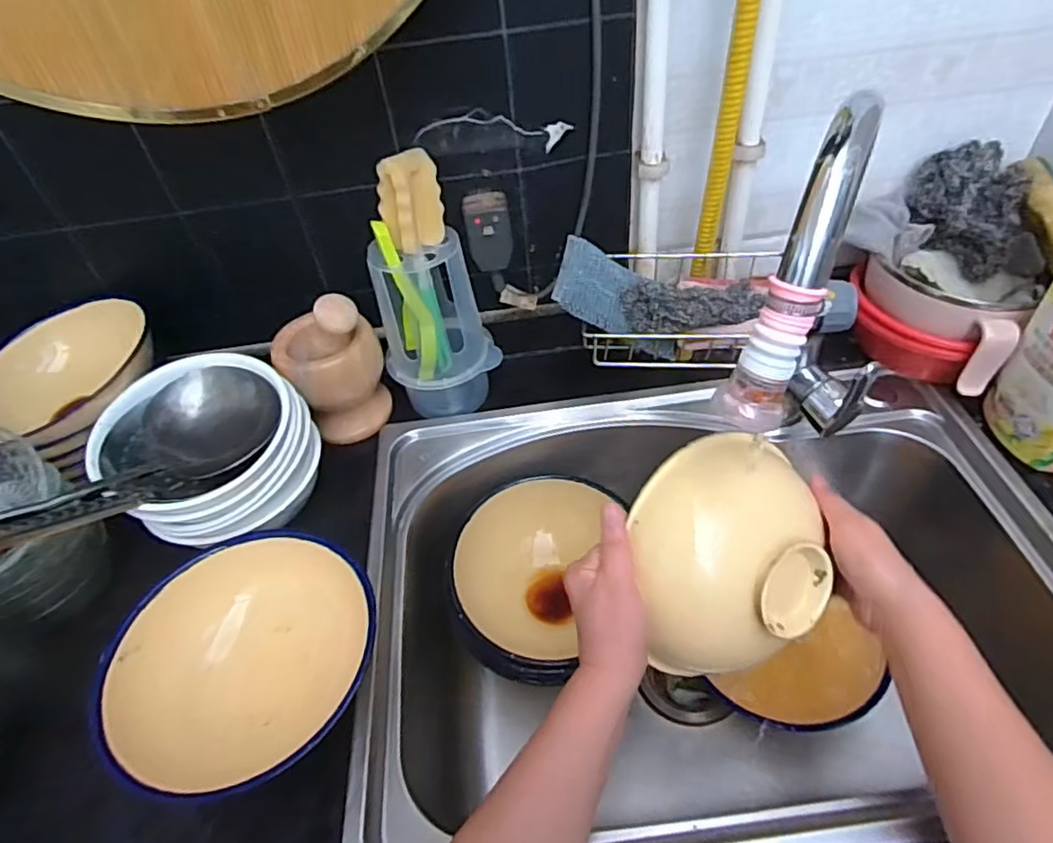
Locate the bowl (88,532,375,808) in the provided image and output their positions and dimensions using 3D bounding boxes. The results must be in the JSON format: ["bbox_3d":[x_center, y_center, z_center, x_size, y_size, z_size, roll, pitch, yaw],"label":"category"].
[{"bbox_3d":[-0.198,0.183,0.469,0.187,0.091,0.178,-4,47,4],"label":"bowl"}]

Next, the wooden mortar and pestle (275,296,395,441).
[{"bbox_3d":[-0.196,-0.059,0.639,0.098,0.152,0.083,-23,49,-14],"label":"wooden mortar and pestle"}]

